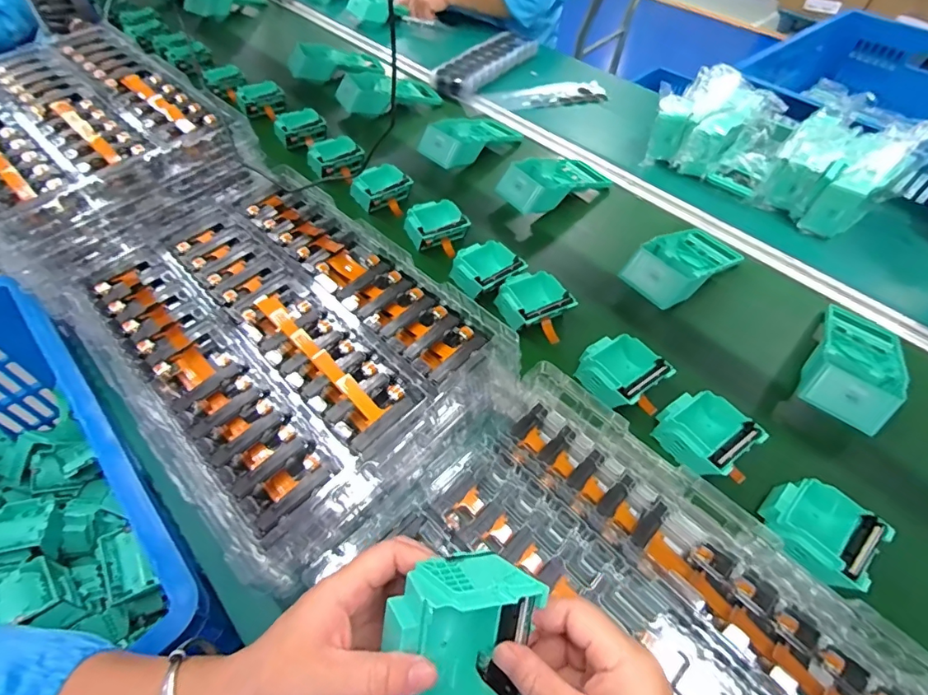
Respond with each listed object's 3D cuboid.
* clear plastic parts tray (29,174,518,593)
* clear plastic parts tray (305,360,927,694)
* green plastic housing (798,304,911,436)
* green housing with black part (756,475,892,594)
[{"bbox_3d":[-0.180,-0.017,0.447,0.411,0.058,0.275,38,61,24],"label":"clear plastic parts tray"},{"bbox_3d":[0.121,0.204,0.333,0.259,0.036,0.386,-38,63,-26],"label":"clear plastic parts tray"},{"bbox_3d":[0.455,0.012,0.538,0.089,0.055,0.187,35,60,22],"label":"green plastic housing"},{"bbox_3d":[0.318,0.161,0.417,0.091,0.036,0.083,-35,62,-25],"label":"green housing with black part"}]

